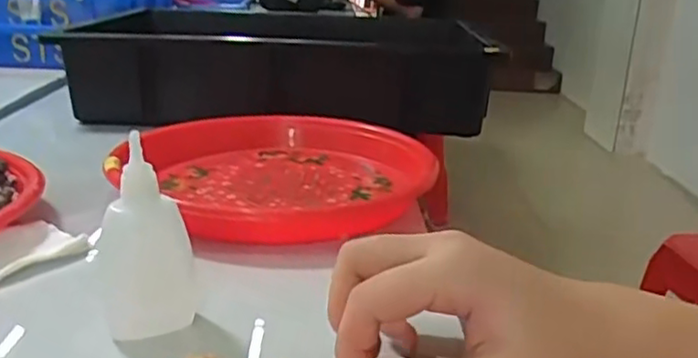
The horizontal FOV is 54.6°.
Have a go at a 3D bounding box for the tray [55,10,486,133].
[{"bbox_3d":[-0.067,-0.139,0.795,0.403,0.089,0.352,3,20,1],"label":"tray"}]

